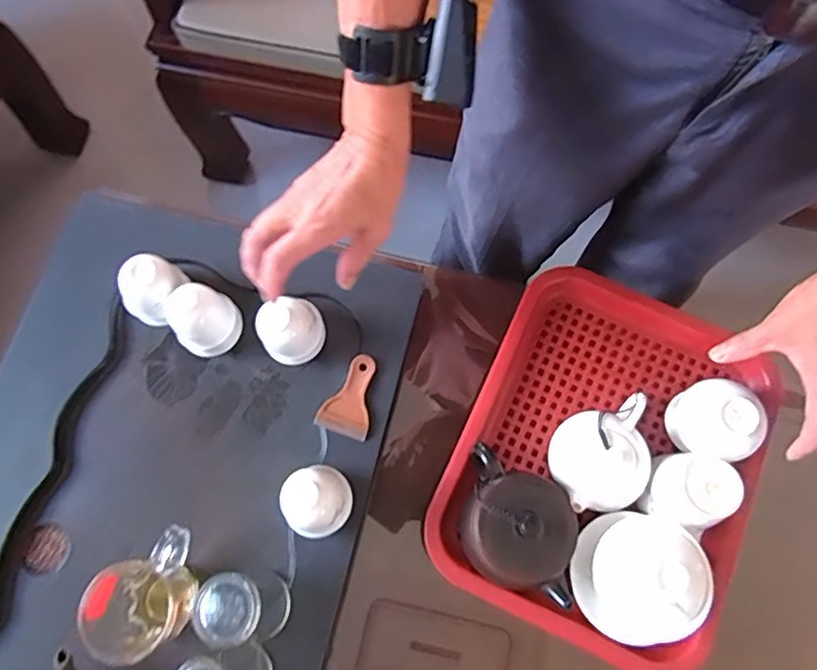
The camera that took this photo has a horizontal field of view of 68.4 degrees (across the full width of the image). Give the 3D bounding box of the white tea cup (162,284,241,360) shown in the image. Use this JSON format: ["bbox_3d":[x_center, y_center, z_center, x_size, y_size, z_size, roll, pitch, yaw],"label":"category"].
[{"bbox_3d":[-0.189,-0.016,0.556,0.056,0.066,0.056,0,73,-1],"label":"white tea cup"}]

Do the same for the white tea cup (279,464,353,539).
[{"bbox_3d":[-0.077,0.140,0.510,0.055,0.065,0.055,0,73,-1],"label":"white tea cup"}]

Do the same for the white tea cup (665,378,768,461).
[{"bbox_3d":[0.283,0.080,0.559,0.059,0.072,0.071,1,73,-1],"label":"white tea cup"}]

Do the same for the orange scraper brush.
[{"bbox_3d":[-0.051,0.056,0.564,0.048,0.011,0.075,22,74,5],"label":"orange scraper brush"}]

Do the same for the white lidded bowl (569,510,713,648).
[{"bbox_3d":[0.194,0.202,0.502,0.104,0.068,0.102,0,73,-1],"label":"white lidded bowl"}]

